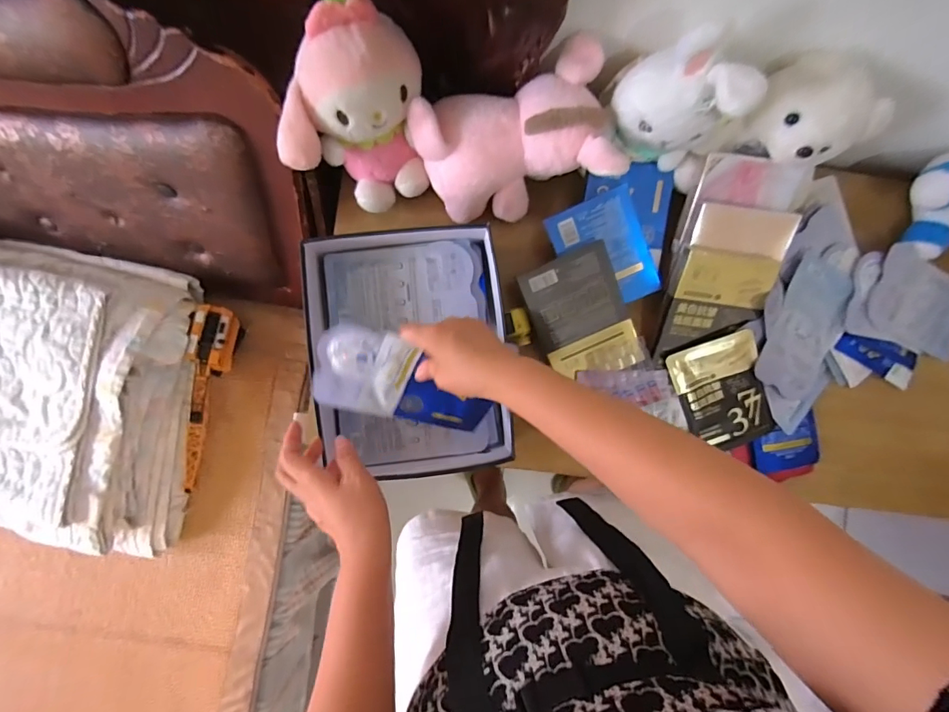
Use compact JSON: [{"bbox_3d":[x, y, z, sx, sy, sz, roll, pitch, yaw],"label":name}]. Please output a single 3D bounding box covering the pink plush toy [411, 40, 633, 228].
[{"bbox_3d":[0.055,-0.257,0.571,0.234,0.111,0.158,-22,91,-2],"label":"pink plush toy"}]

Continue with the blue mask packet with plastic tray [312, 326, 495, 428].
[{"bbox_3d":[-0.071,0.027,0.501,0.197,0.022,0.115,15,126,-14],"label":"blue mask packet with plastic tray"}]

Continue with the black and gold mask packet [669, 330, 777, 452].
[{"bbox_3d":[0.354,0.053,0.645,0.120,0.015,0.159,-21,100,5],"label":"black and gold mask packet"}]

